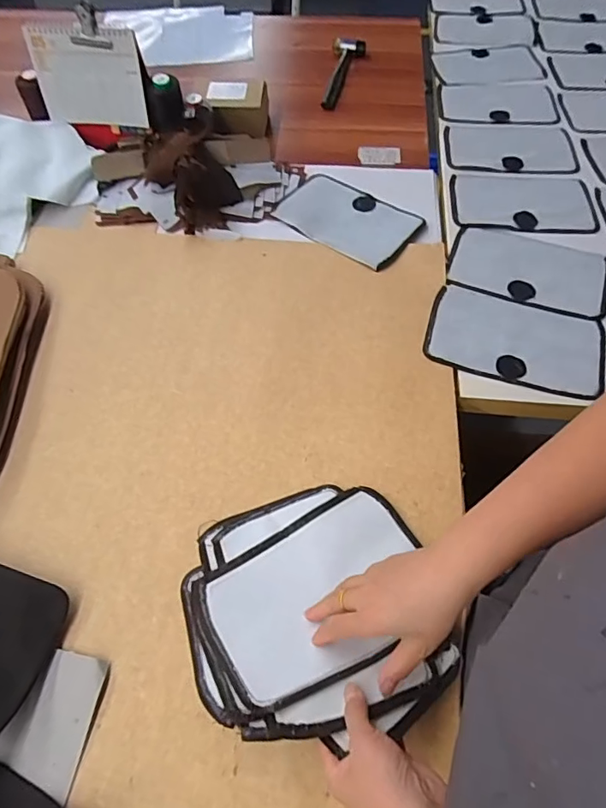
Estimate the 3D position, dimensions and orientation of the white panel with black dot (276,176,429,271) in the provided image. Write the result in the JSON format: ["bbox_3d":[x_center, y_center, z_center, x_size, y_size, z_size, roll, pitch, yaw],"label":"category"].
[{"bbox_3d":[0.073,-0.300,0.785,0.219,0.006,0.137,32,65,19],"label":"white panel with black dot"}]

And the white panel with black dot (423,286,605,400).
[{"bbox_3d":[0.281,-0.086,0.648,0.222,0.006,0.136,17,61,12],"label":"white panel with black dot"}]

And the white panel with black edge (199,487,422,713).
[{"bbox_3d":[0.018,0.175,0.467,0.214,0.018,0.149,-24,45,-20],"label":"white panel with black edge"}]

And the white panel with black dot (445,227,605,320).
[{"bbox_3d":[0.331,-0.200,0.719,0.221,0.008,0.141,18,61,12],"label":"white panel with black dot"}]

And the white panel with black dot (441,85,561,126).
[{"bbox_3d":[0.377,-0.591,0.955,0.216,0.006,0.150,5,60,5],"label":"white panel with black dot"}]

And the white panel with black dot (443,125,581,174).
[{"bbox_3d":[0.367,-0.457,0.871,0.218,0.004,0.130,6,60,5],"label":"white panel with black dot"}]

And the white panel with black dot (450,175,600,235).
[{"bbox_3d":[0.355,-0.331,0.796,0.218,0.004,0.136,8,60,6],"label":"white panel with black dot"}]

